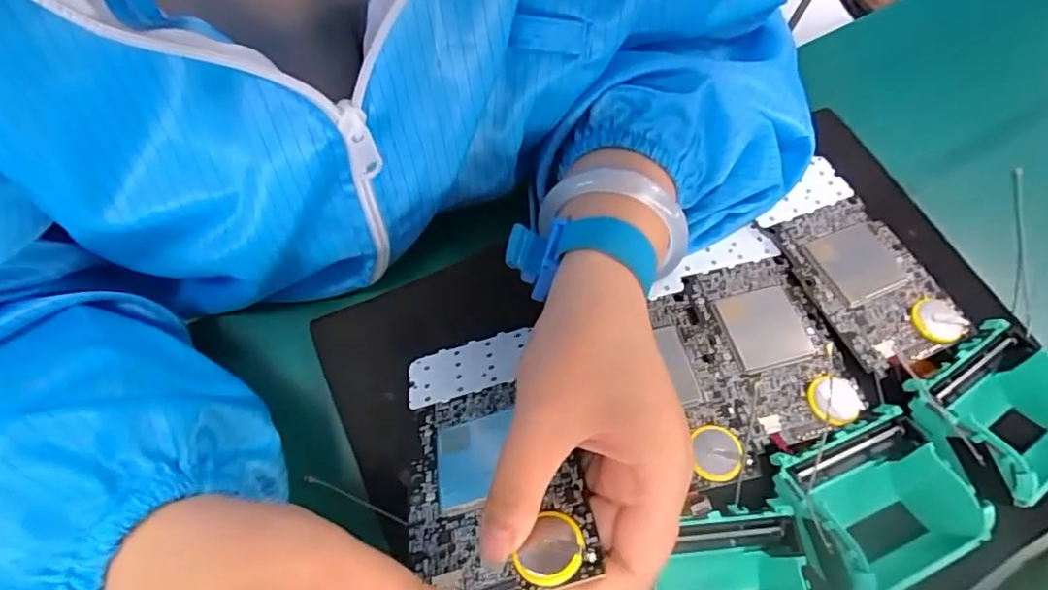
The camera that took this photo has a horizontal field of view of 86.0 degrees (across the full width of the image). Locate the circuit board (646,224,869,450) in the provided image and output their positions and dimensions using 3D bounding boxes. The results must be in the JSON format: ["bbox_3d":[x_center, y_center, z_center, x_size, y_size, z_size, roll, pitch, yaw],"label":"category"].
[{"bbox_3d":[0.120,0.018,0.286,0.069,0.012,0.107,-21,73,-12],"label":"circuit board"}]

